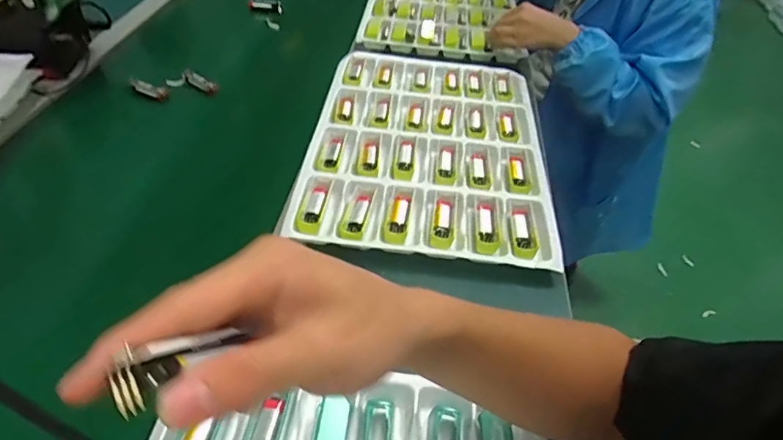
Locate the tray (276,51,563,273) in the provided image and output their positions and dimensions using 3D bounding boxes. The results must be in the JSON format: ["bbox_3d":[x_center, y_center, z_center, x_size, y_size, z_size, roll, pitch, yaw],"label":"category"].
[{"bbox_3d":[0.052,-0.115,0.718,0.314,0.027,0.439,8,43,1],"label":"tray"}]

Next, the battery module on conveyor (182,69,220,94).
[{"bbox_3d":[-0.308,-0.222,0.811,0.074,0.017,0.016,28,46,21],"label":"battery module on conveyor"}]

